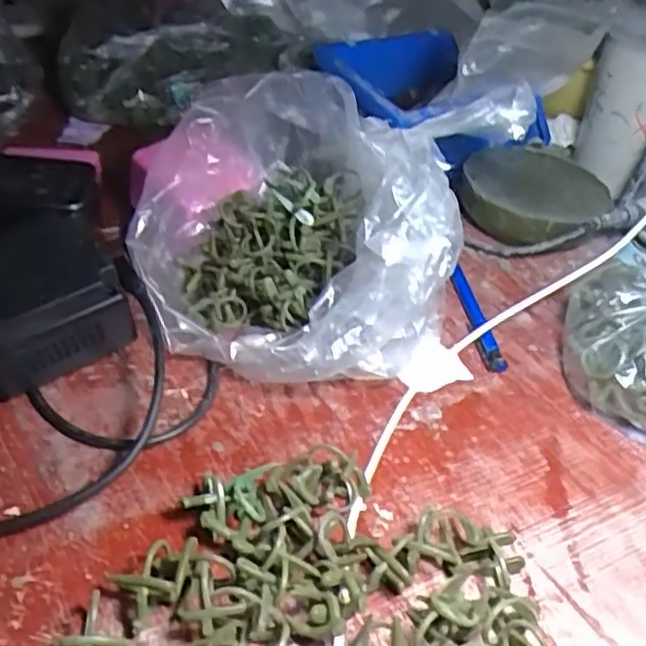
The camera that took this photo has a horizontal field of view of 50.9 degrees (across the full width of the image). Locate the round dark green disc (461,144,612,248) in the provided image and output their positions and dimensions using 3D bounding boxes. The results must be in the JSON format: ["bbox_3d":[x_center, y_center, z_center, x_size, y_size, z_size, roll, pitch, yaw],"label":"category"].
[{"bbox_3d":[0.158,-0.093,0.519,0.107,0.039,0.104,4,42,-4],"label":"round dark green disc"}]

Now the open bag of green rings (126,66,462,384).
[{"bbox_3d":[-0.016,-0.059,0.399,0.188,0.113,0.168,17,43,11],"label":"open bag of green rings"}]

